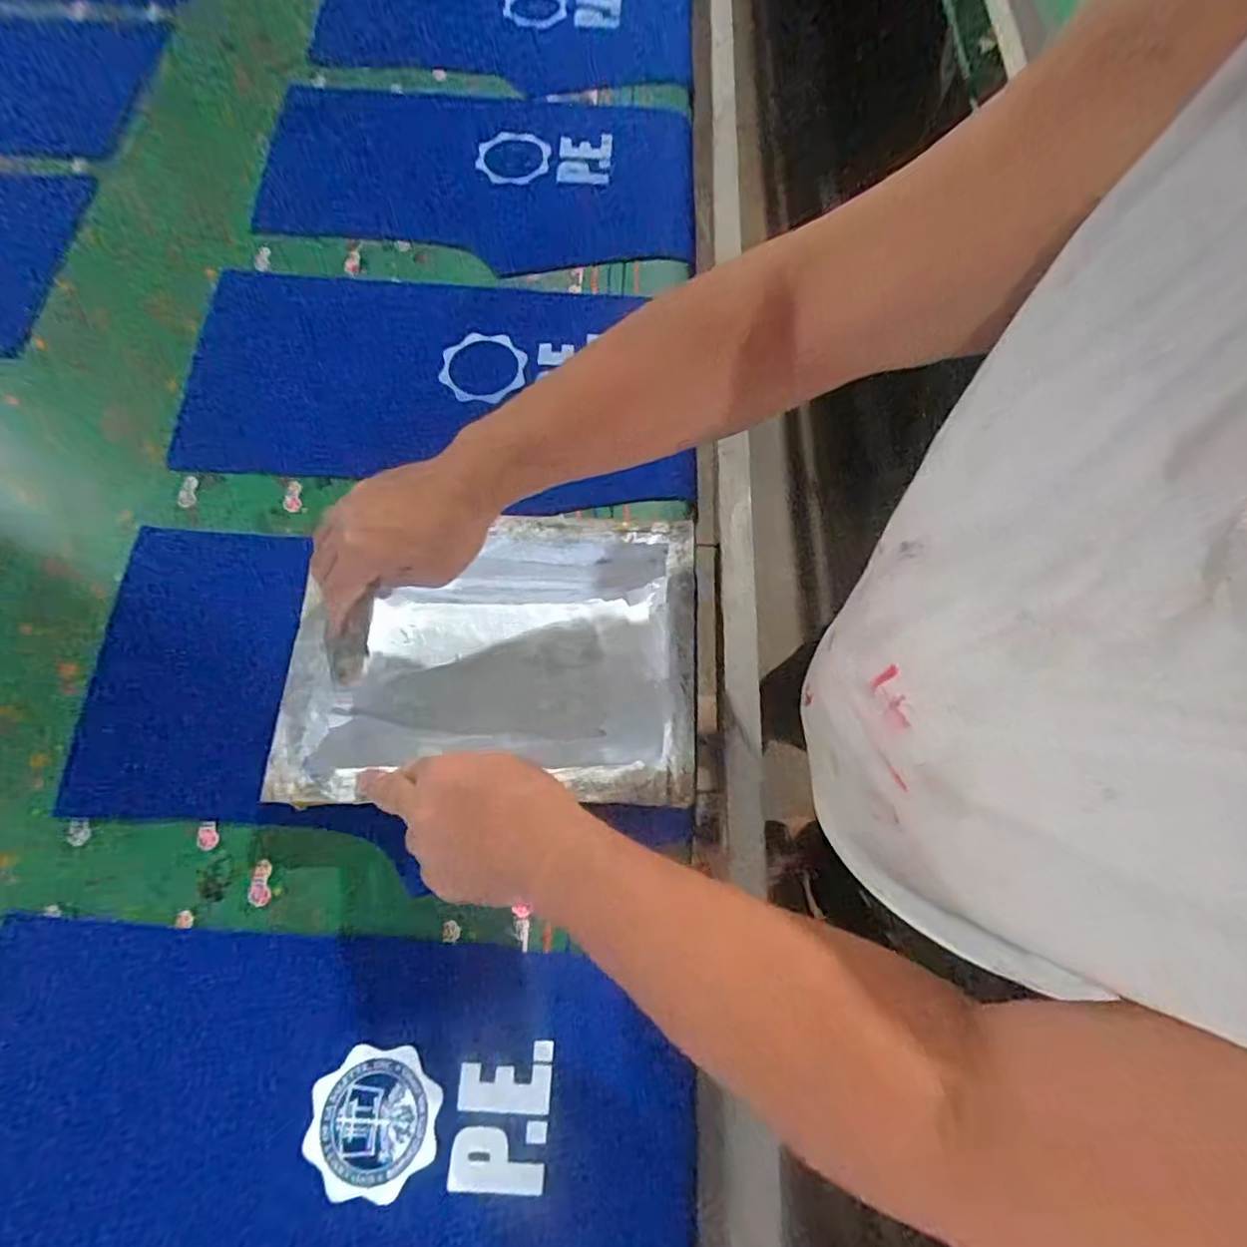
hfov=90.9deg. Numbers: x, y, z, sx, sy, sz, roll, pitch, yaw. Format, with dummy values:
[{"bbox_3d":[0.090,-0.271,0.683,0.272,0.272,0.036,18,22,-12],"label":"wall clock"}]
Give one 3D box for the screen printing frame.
[{"bbox_3d":[-0.104,0.029,0.523,0.322,0.053,0.234,0,71,0],"label":"screen printing frame"}]

